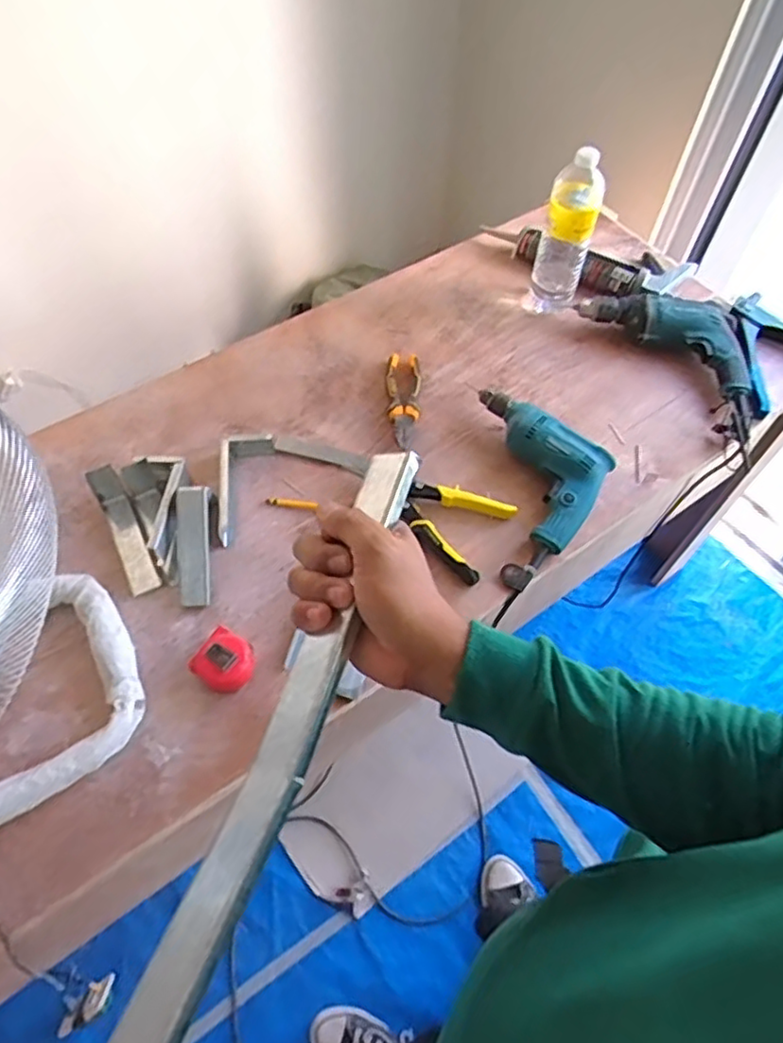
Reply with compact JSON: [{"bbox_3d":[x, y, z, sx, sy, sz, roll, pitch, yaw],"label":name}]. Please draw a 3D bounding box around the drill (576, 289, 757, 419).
[{"bbox_3d":[0.465,-0.300,1.042,0.315,0.059,0.145,39,65,20],"label":"drill"}]

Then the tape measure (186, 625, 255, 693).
[{"bbox_3d":[-0.196,0.163,0.767,0.067,0.032,0.063,32,63,17],"label":"tape measure"}]

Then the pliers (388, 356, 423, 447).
[{"bbox_3d":[0.020,-0.185,0.993,0.051,0.022,0.178,1,58,-1],"label":"pliers"}]

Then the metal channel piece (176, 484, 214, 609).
[{"bbox_3d":[-0.251,0.031,0.835,0.043,0.025,0.151,-4,76,-4],"label":"metal channel piece"}]

